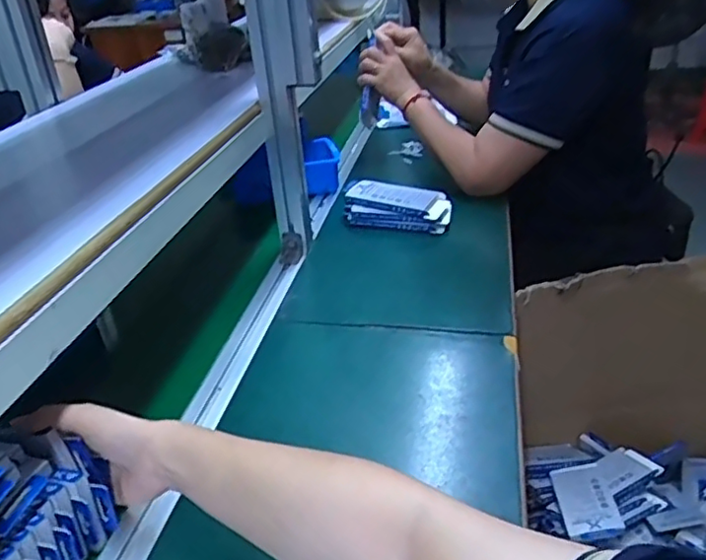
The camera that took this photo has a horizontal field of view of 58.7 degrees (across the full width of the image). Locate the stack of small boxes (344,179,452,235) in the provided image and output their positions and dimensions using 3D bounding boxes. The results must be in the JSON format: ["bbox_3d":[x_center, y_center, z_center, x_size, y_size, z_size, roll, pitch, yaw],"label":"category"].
[{"bbox_3d":[0.074,-0.120,1.022,0.167,0.049,0.082,6,32,17],"label":"stack of small boxes"}]

